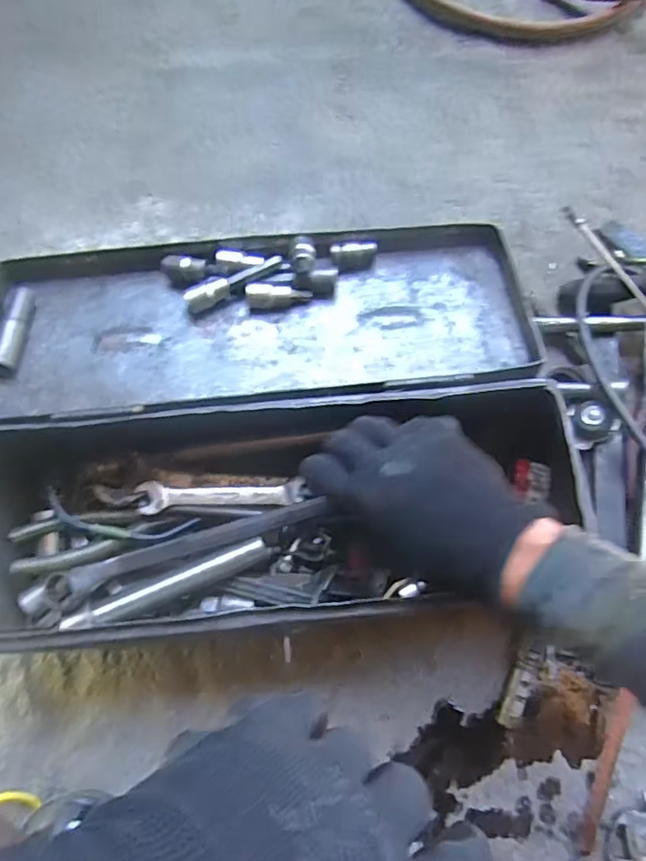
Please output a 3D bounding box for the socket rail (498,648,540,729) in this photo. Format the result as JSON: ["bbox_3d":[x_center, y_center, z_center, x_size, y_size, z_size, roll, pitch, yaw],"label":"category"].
[{"bbox_3d":[0.170,0.224,0.518,0.017,0.026,0.066,21,73,6],"label":"socket rail"}]

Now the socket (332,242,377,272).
[{"bbox_3d":[0.028,-0.155,0.528,0.041,0.020,0.017,-10,74,-5],"label":"socket"}]

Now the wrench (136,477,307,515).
[{"bbox_3d":[-0.085,0.055,0.504,0.136,0.006,0.027,-1,61,-7],"label":"wrench"}]

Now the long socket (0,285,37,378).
[{"bbox_3d":[-0.256,-0.083,0.486,0.018,0.024,0.083,3,74,-1],"label":"long socket"}]

